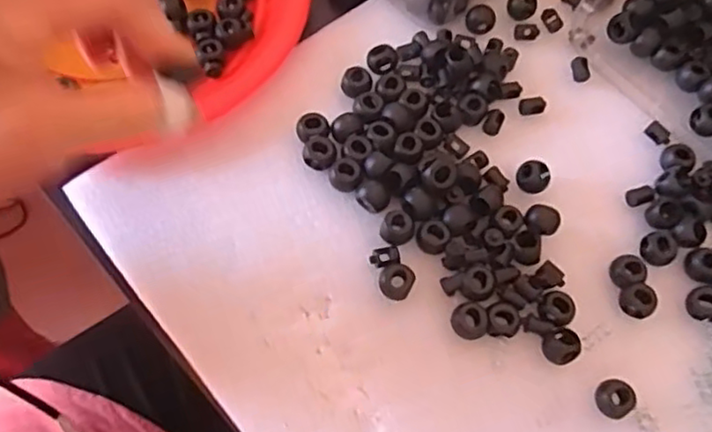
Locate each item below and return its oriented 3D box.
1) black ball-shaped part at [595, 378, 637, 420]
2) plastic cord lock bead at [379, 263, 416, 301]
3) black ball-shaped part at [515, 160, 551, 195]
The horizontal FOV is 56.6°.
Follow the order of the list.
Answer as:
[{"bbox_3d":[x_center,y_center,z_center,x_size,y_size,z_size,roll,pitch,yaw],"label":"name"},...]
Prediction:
[{"bbox_3d":[0.120,0.085,0.307,0.016,0.010,0.017,2,66,-3],"label":"black ball-shaped part"},{"bbox_3d":[0.020,0.033,0.326,0.017,0.011,0.016,2,66,-3],"label":"plastic cord lock bead"},{"bbox_3d":[0.094,-0.020,0.353,0.017,0.013,0.016,2,66,-3],"label":"black ball-shaped part"}]

